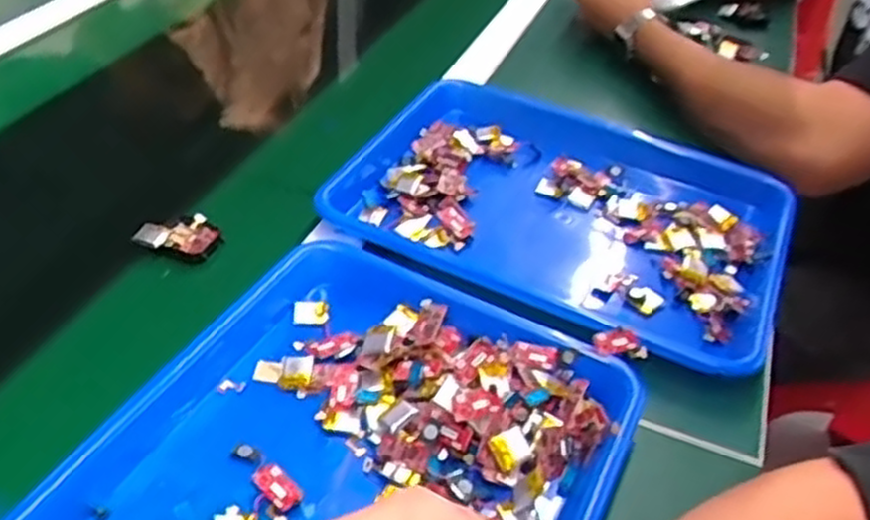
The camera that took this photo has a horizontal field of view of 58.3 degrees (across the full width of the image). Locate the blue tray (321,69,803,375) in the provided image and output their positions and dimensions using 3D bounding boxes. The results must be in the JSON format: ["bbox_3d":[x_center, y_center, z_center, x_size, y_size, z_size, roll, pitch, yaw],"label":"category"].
[{"bbox_3d":[0.100,-0.042,0.639,0.354,0.037,0.251,22,44,16],"label":"blue tray"}]

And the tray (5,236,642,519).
[{"bbox_3d":[-0.056,0.123,0.410,0.261,0.043,0.330,22,43,16],"label":"tray"}]

